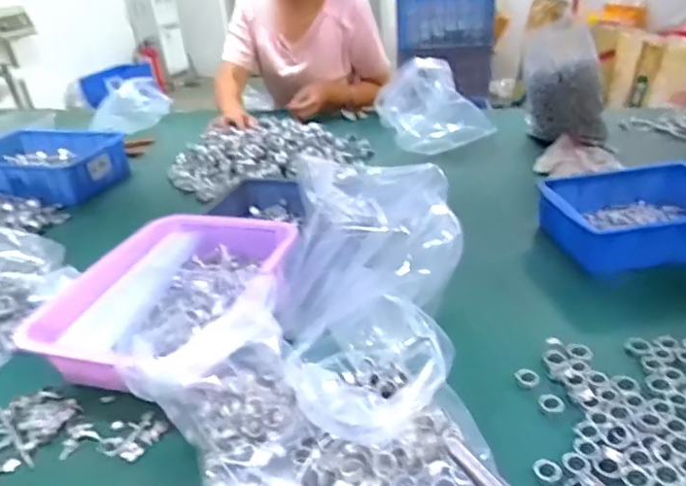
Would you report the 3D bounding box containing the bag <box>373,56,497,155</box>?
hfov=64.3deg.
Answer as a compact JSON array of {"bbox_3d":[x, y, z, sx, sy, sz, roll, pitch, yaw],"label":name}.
[{"bbox_3d":[0.160,-0.260,1.125,0.179,0.199,0.071,-32,17,37],"label":"bag"}]

